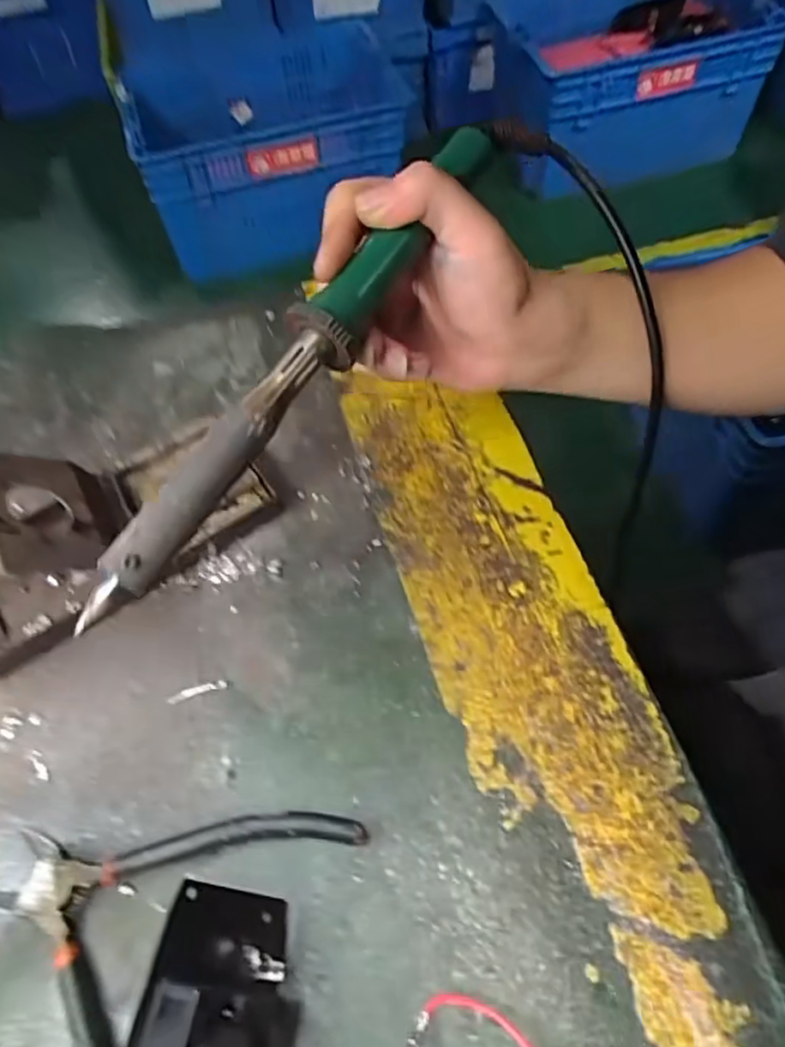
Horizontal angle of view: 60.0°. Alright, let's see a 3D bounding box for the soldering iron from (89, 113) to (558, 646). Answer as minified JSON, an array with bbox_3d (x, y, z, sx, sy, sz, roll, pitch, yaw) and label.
[{"bbox_3d":[-0.027,-0.074,0.274,0.024,0.025,0.277,30,74,21],"label":"soldering iron"}]

